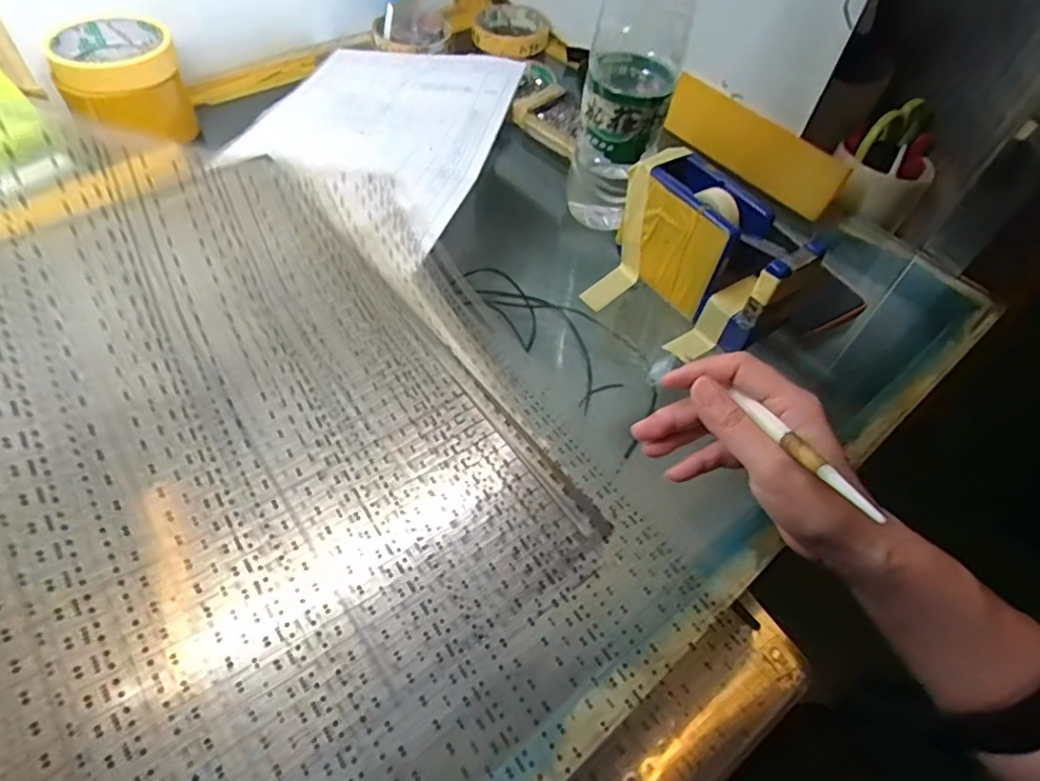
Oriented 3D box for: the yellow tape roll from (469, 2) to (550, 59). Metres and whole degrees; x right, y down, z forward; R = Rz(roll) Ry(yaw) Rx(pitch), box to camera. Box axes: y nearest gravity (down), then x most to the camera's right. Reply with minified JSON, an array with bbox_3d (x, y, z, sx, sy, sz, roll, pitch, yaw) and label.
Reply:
[{"bbox_3d":[-0.010,-0.408,0.679,0.084,0.024,0.095,4,53,-1],"label":"yellow tape roll"}]

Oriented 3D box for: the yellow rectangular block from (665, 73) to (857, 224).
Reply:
[{"bbox_3d":[0.209,-0.224,0.545,0.013,0.058,0.176,-34,63,-25],"label":"yellow rectangular block"}]

